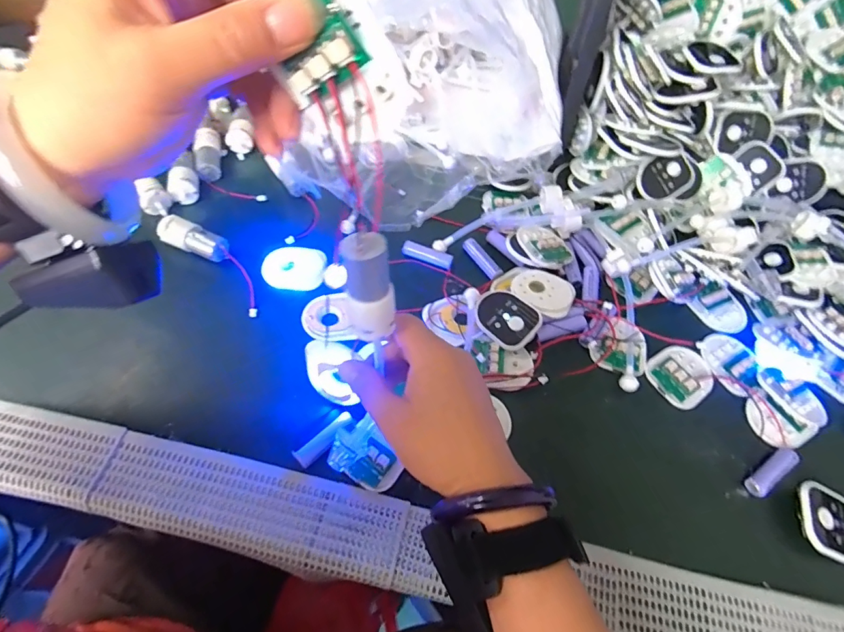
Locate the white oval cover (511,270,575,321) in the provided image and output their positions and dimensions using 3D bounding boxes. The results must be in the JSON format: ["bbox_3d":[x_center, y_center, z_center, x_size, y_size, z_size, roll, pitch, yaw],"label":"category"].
[{"bbox_3d":[0.114,-0.022,0.425,0.056,0.008,0.046,29,62,13],"label":"white oval cover"}]

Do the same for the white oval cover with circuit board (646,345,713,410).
[{"bbox_3d":[0.234,0.051,0.402,0.058,0.008,0.050,-32,66,-20],"label":"white oval cover with circuit board"}]

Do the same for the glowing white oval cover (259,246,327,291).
[{"bbox_3d":[-0.123,-0.046,0.435,0.058,0.011,0.047,2,60,-2],"label":"glowing white oval cover"}]

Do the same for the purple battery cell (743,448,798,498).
[{"bbox_3d":[0.281,0.125,0.361,0.057,0.017,0.014,-30,66,-19],"label":"purple battery cell"}]

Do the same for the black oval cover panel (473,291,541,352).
[{"bbox_3d":[0.079,0.000,0.409,0.053,0.009,0.058,-33,67,-20],"label":"black oval cover panel"}]

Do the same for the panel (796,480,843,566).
[{"bbox_3d":[0.312,0.157,0.339,0.059,0.012,0.052,18,60,7],"label":"panel"}]

